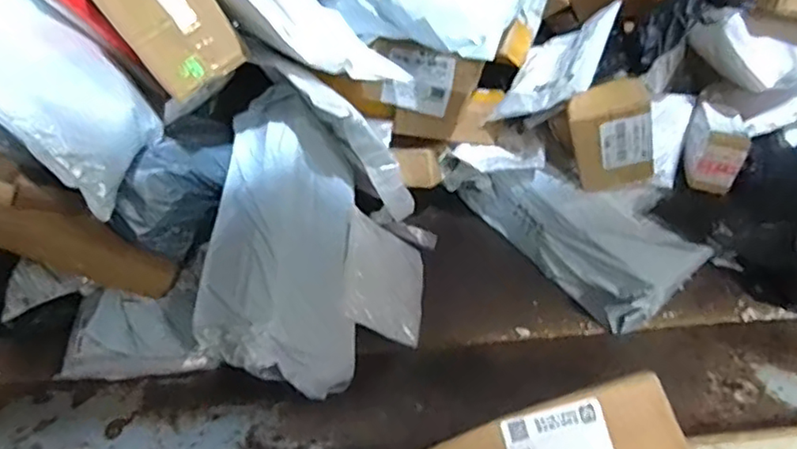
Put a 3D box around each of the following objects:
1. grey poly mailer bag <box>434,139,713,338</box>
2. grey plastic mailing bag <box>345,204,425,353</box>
[{"bbox_3d":[0.205,-0.007,0.767,0.300,0.143,0.132,36,57,24],"label":"grey poly mailer bag"},{"bbox_3d":[-0.017,0.063,0.734,0.124,0.008,0.141,32,46,-34],"label":"grey plastic mailing bag"}]

